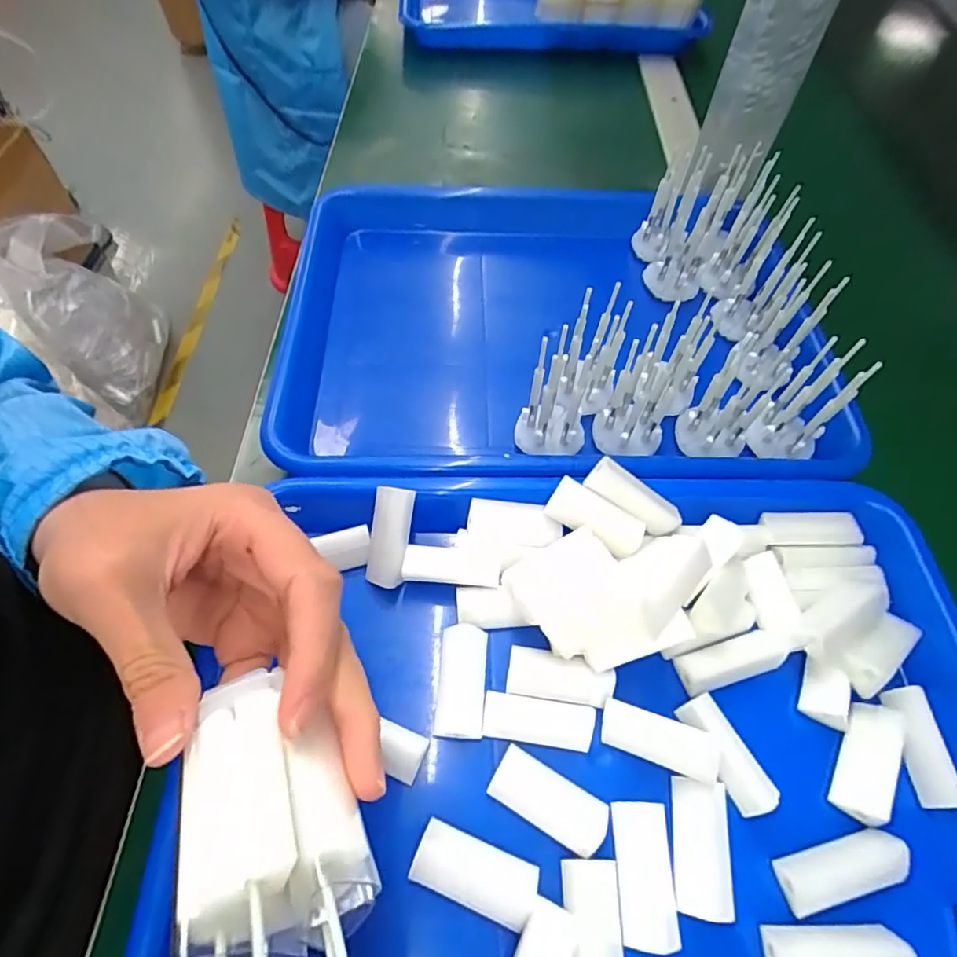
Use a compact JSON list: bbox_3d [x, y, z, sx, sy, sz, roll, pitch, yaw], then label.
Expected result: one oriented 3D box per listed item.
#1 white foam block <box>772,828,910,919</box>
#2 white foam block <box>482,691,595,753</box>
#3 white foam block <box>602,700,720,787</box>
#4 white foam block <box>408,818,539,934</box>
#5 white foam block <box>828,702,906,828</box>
[{"bbox_3d":[0.136,0.147,0.209,0.045,0.013,0.018,-11,60,-10],"label":"white foam block"},{"bbox_3d":[0.025,0.101,0.234,0.046,0.011,0.016,8,58,2],"label":"white foam block"},{"bbox_3d":[0.073,0.106,0.225,0.045,0.014,0.015,11,56,26],"label":"white foam block"},{"bbox_3d":[-0.002,0.147,0.208,0.045,0.008,0.021,20,60,9],"label":"white foam block"},{"bbox_3d":[0.161,0.117,0.231,0.018,0.013,0.045,29,61,14],"label":"white foam block"}]

